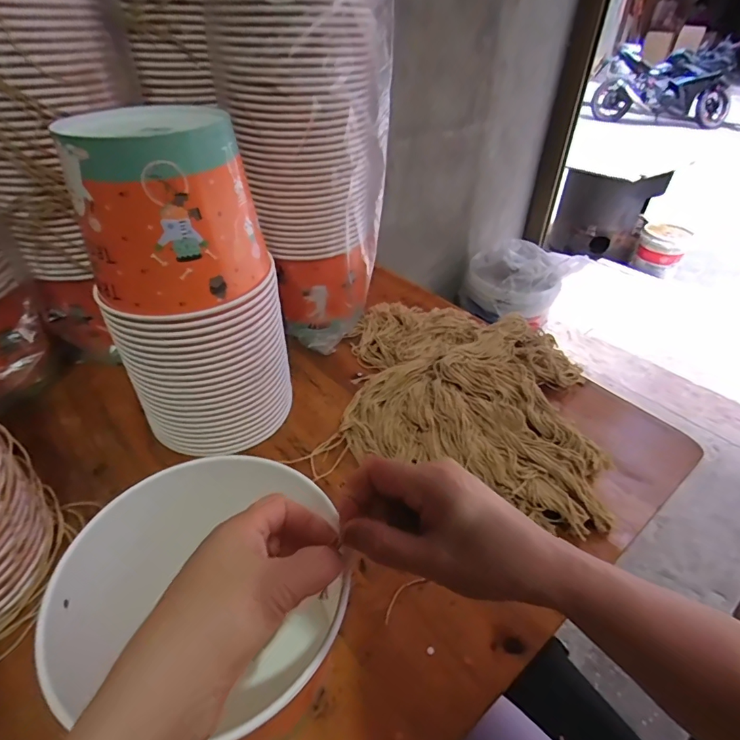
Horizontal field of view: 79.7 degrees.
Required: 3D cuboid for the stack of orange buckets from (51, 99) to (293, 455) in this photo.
[{"bbox_3d":[-0.173,-0.073,0.426,0.169,0.292,0.134,-9,41,-12],"label":"stack of orange buckets"}]

